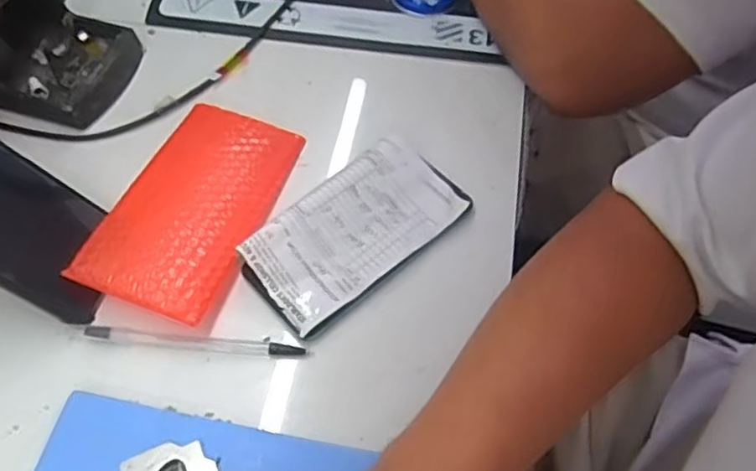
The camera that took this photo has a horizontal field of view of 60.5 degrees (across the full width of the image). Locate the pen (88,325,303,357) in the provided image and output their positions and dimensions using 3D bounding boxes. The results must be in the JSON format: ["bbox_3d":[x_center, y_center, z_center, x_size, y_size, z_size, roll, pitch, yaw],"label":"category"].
[{"bbox_3d":[-0.116,0.067,0.412,0.138,0.006,0.010,4,58,2],"label":"pen"}]

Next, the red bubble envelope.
[{"bbox_3d":[-0.126,-0.025,0.459,0.094,0.029,0.175,15,57,9],"label":"red bubble envelope"}]

